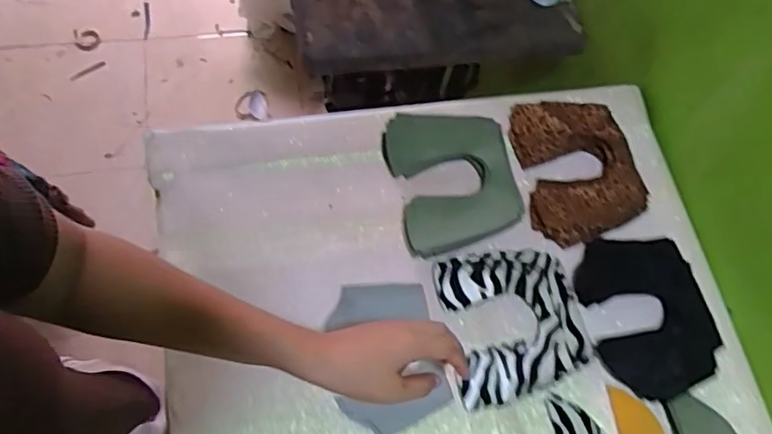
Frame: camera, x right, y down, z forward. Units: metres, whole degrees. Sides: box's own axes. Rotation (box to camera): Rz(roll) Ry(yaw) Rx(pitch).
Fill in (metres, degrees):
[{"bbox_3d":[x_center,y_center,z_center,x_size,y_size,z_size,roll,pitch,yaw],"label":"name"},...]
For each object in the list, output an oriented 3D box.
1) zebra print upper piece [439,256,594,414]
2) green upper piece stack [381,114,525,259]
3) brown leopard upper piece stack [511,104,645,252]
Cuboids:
[{"bbox_3d":[0.135,0.111,0.616,0.148,0.017,0.151,-7,66,-6],"label":"zebra print upper piece"},{"bbox_3d":[0.077,-0.044,0.660,0.137,0.037,0.162,-10,68,-10],"label":"green upper piece stack"},{"bbox_3d":[0.229,-0.060,0.692,0.137,0.024,0.171,-9,68,-10],"label":"brown leopard upper piece stack"}]

